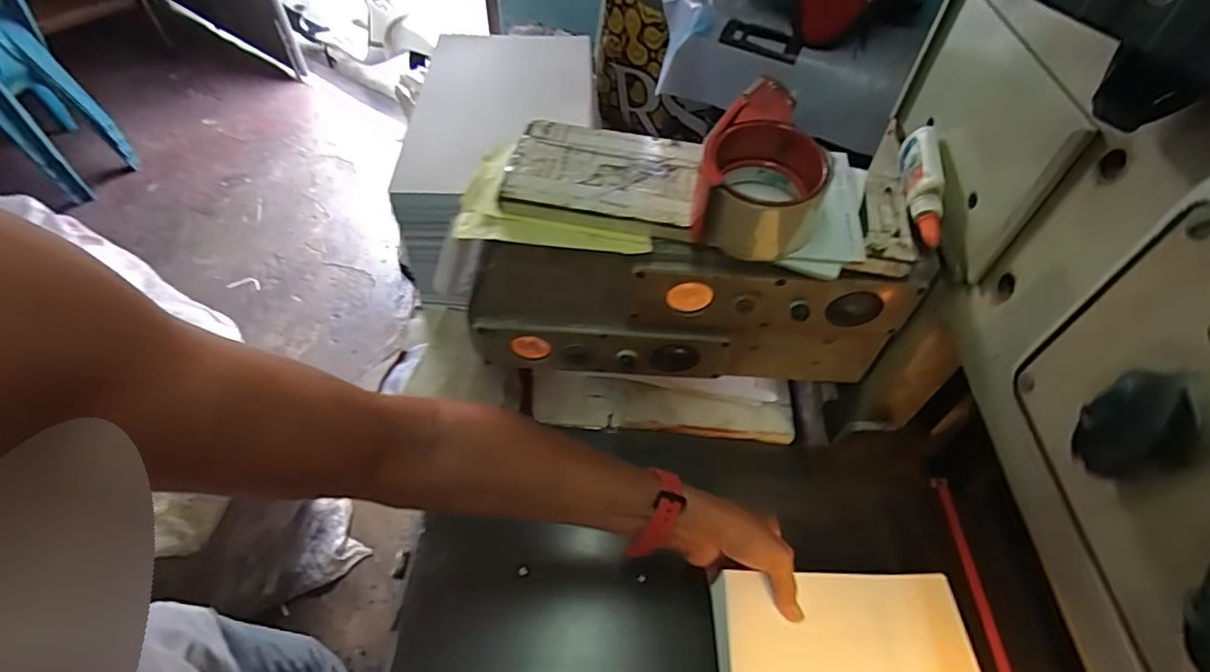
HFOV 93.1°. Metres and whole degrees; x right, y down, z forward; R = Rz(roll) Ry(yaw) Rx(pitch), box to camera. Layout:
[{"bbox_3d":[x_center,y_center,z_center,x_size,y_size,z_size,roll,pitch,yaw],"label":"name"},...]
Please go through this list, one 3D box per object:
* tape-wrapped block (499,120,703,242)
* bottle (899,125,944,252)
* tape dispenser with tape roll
[{"bbox_3d":[-0.003,-0.129,0.464,0.151,0.021,0.102,7,52,3],"label":"tape-wrapped block"},{"bbox_3d":[0.244,-0.116,0.441,0.018,0.032,0.097,3,71,-1],"label":"bottle"},{"bbox_3d":[0.115,-0.117,0.419,0.088,0.073,0.117,19,54,12],"label":"tape dispenser with tape roll"}]

